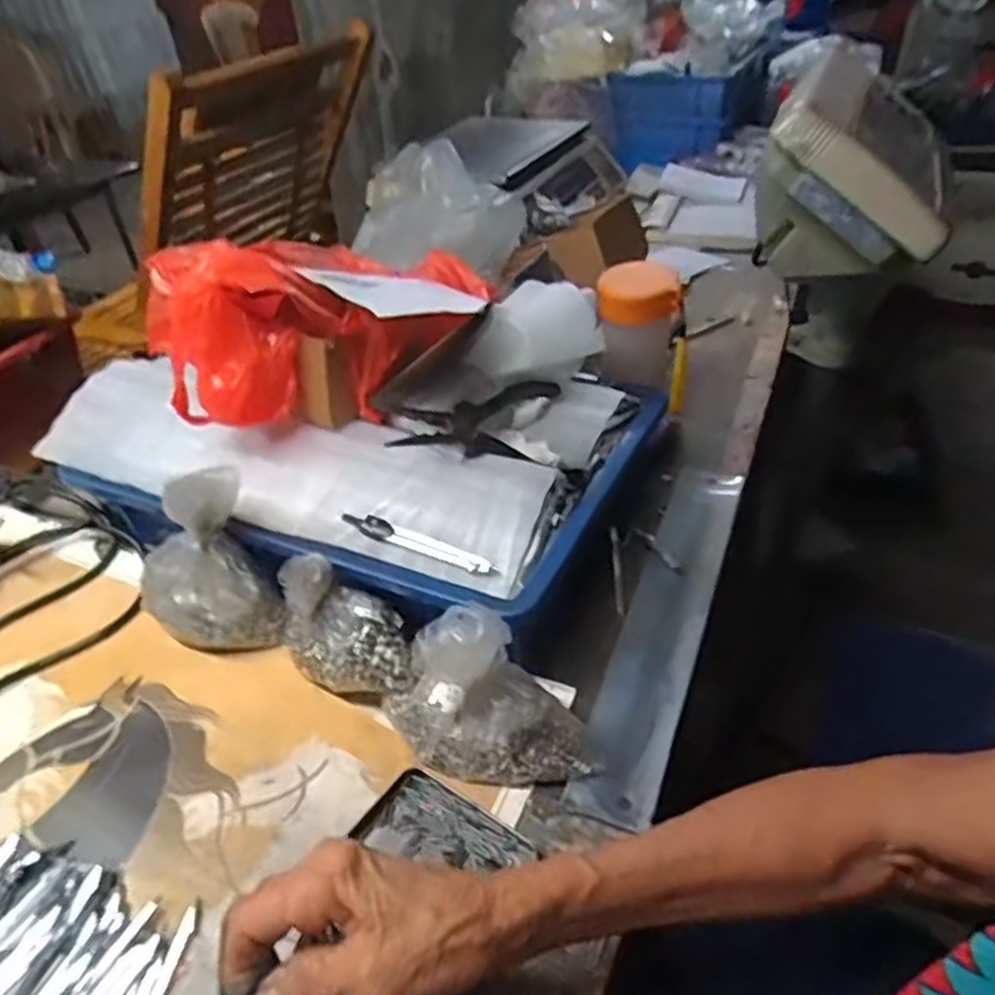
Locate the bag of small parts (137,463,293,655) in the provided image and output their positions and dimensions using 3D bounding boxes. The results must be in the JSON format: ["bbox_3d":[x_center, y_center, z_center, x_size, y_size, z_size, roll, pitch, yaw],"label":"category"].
[{"bbox_3d":[-0.205,0.049,0.527,0.083,0.124,0.074,-24,41,-21],"label":"bag of small parts"}]

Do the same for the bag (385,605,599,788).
[{"bbox_3d":[-0.008,0.107,0.441,0.125,0.104,0.078,27,49,36],"label":"bag"}]

